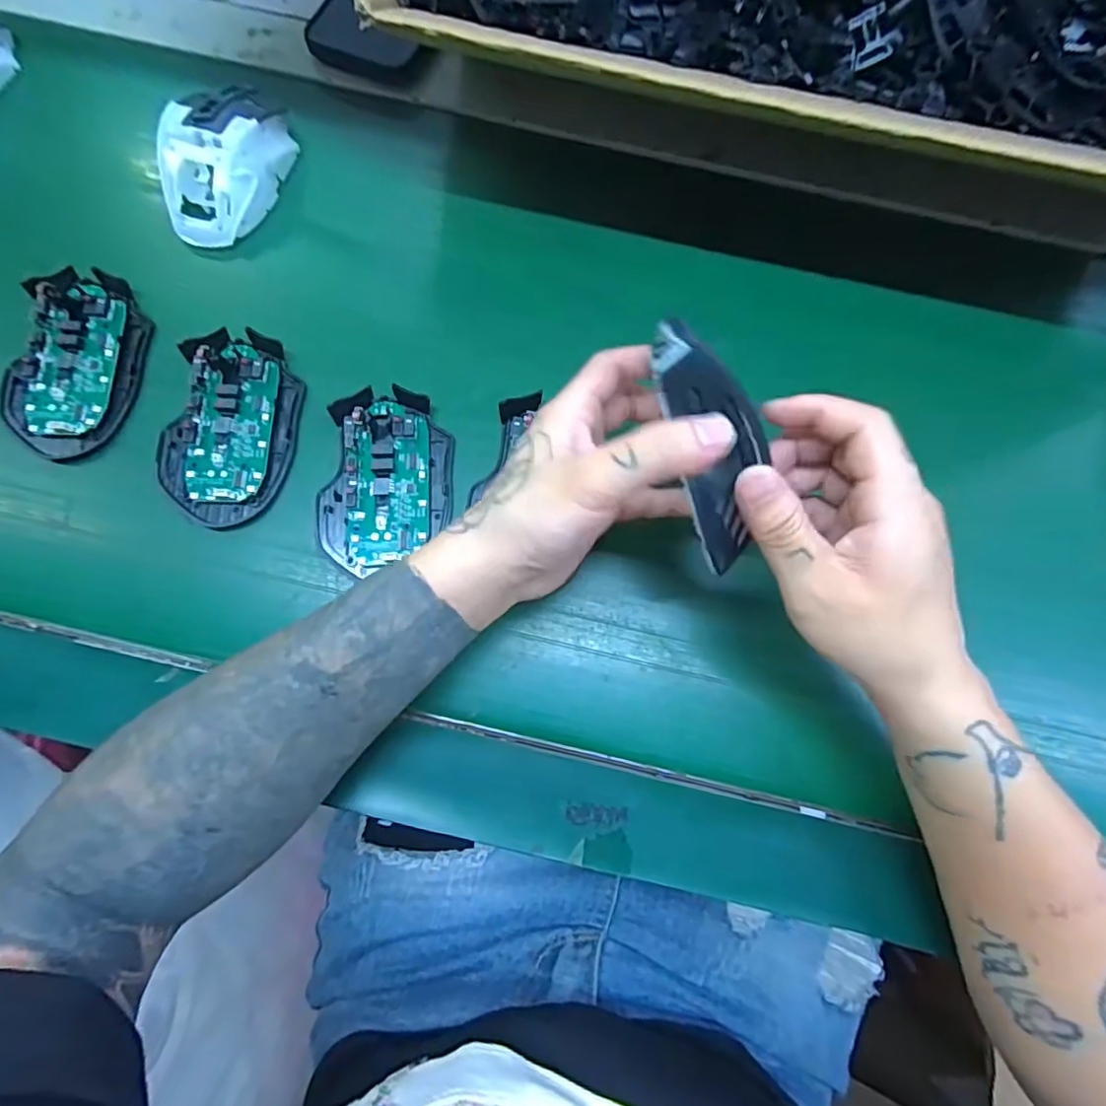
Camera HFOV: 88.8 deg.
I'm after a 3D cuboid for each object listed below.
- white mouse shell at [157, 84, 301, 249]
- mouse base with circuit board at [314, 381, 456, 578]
[{"bbox_3d":[-0.209,-0.253,0.362,0.060,0.036,0.111,9,72,6],"label":"white mouse shell"},{"bbox_3d":[-0.096,-0.044,0.324,0.073,0.013,0.105,-1,76,-2],"label":"mouse base with circuit board"}]

